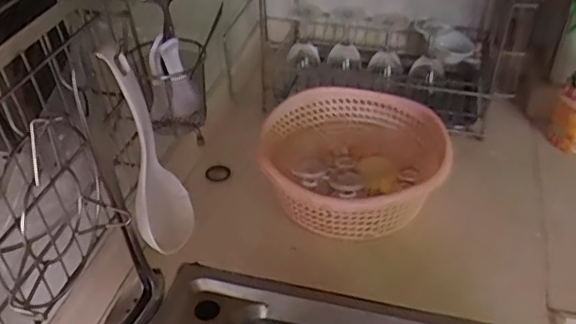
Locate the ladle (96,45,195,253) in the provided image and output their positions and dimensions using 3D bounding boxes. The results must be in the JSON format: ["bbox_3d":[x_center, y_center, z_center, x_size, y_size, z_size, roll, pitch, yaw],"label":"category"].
[{"bbox_3d":[-0.113,-0.004,0.495,0.044,0.191,0.075,-9,39,-7],"label":"ladle"}]

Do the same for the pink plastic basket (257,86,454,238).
[{"bbox_3d":[0.096,0.000,0.874,0.259,0.099,0.262,3,39,8],"label":"pink plastic basket"}]

